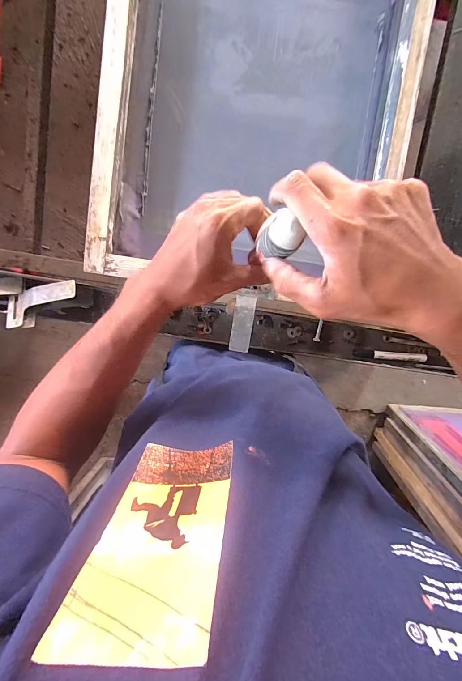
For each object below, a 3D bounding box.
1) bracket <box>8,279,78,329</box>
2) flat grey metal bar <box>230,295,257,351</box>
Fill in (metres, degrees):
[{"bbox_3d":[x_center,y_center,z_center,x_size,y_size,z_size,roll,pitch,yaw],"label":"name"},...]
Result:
[{"bbox_3d":[-0.289,-0.060,0.464,0.110,0.022,0.049,-18,99,-1],"label":"bracket"},{"bbox_3d":[0.018,-0.025,0.467,0.031,0.005,0.085,9,93,-2],"label":"flat grey metal bar"}]

